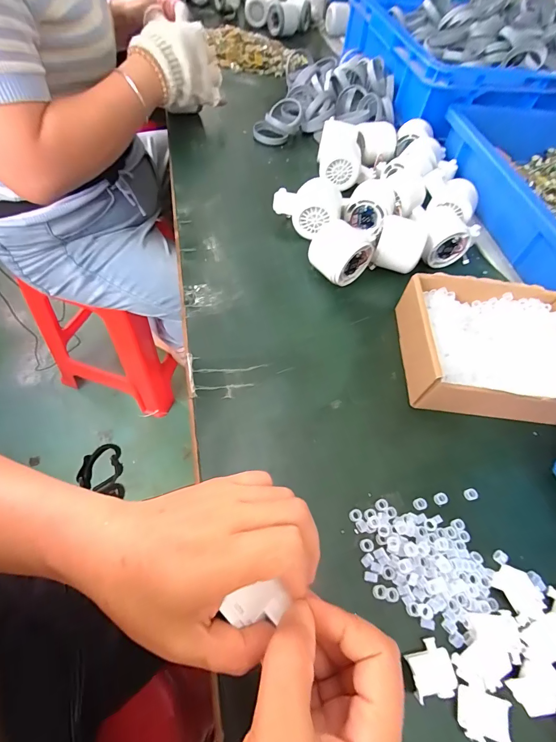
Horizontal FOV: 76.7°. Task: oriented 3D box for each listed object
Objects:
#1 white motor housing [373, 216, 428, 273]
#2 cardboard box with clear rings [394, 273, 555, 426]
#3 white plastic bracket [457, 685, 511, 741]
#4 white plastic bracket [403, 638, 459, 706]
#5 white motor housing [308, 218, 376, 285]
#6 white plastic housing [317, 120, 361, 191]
[{"bbox_3d":[0.145,-0.152,0.423,0.053,0.050,0.052,20,56,4],"label":"white motor housing"},{"bbox_3d":[0.217,-0.022,0.356,0.182,0.050,0.140,10,58,-1],"label":"cardboard box with clear rings"},{"bbox_3d":[0.126,0.211,0.214,0.027,0.007,0.024,15,58,6],"label":"white plastic bracket"},{"bbox_3d":[0.099,0.191,0.224,0.032,0.012,0.028,-11,60,-13],"label":"white plastic bracket"},{"bbox_3d":[0.071,-0.136,0.404,0.058,0.056,0.053,-25,64,-20],"label":"white motor housing"},{"bbox_3d":[0.090,-0.324,0.527,0.059,0.048,0.111,3,58,-5],"label":"white plastic housing"}]

